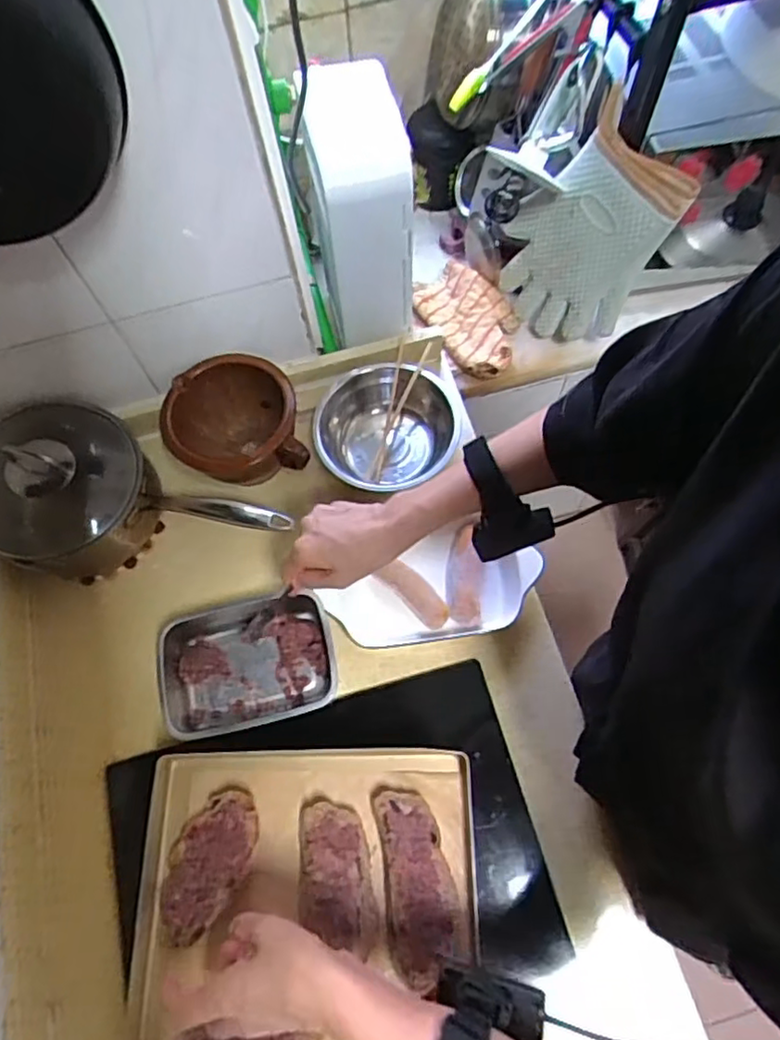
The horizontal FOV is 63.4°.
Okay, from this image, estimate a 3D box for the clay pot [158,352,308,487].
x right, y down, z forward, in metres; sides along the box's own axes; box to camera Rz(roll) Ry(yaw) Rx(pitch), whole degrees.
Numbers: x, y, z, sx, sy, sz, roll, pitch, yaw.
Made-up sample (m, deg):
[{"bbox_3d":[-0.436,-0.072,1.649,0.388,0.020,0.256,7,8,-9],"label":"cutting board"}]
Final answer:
[{"bbox_3d":[-0.185,-0.110,0.765,0.151,0.100,0.142,-1,67,2],"label":"clay pot"}]

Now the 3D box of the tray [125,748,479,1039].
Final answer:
[{"bbox_3d":[-0.076,0.343,0.530,0.293,0.039,0.284,-1,67,3],"label":"tray"}]

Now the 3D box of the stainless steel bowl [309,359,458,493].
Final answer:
[{"bbox_3d":[-0.004,-0.104,0.798,0.163,0.086,0.167,-1,67,3],"label":"stainless steel bowl"}]

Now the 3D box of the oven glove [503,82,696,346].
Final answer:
[{"bbox_3d":[0.250,-0.362,0.811,0.177,0.306,0.055,38,65,11],"label":"oven glove"}]

